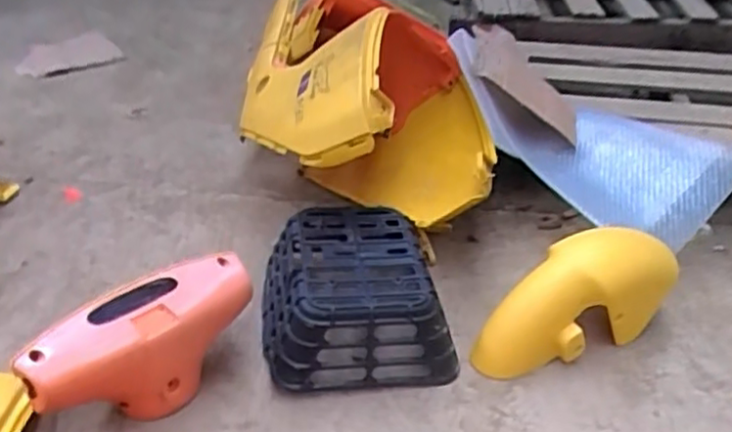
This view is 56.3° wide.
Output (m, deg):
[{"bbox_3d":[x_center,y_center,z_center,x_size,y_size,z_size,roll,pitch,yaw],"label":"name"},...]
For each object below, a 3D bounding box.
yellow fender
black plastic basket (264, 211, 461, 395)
[{"bbox_3d":[0.293,0.133,0.995,0.311,0.142,0.120,-33,35,6],"label":"yellow fender"},{"bbox_3d":[-0.029,0.116,1.009,0.243,0.133,0.278,-8,34,-9],"label":"black plastic basket"}]

